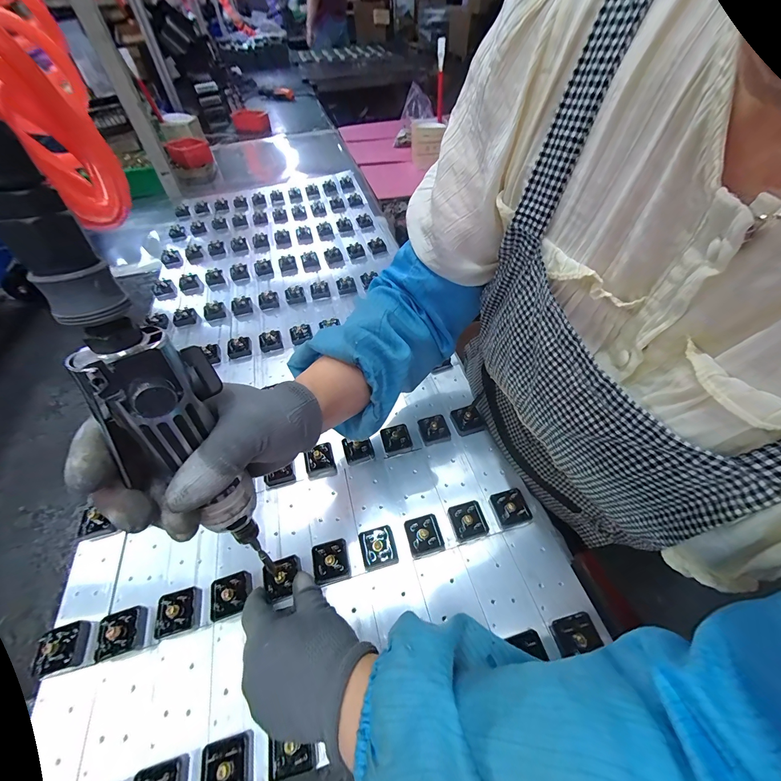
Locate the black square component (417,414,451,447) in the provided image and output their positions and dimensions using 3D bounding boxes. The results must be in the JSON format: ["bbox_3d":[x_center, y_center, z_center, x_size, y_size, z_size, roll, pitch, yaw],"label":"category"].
[{"bbox_3d":[0.056,0.050,0.419,0.035,0.017,0.036,-12,52,-7],"label":"black square component"}]

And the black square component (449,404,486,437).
[{"bbox_3d":[0.099,0.036,0.423,0.033,0.021,0.036,-17,53,-11],"label":"black square component"}]

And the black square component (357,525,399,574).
[{"bbox_3d":[-0.014,0.164,0.344,0.036,0.017,0.038,-15,53,-10],"label":"black square component"}]

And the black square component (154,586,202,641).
[{"bbox_3d":[-0.203,0.210,0.313,0.032,0.021,0.039,-16,53,-11],"label":"black square component"}]

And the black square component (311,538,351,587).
[{"bbox_3d":[-0.061,0.177,0.337,0.036,0.018,0.037,-11,52,-6],"label":"black square component"}]

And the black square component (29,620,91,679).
[{"bbox_3d":[-0.299,0.237,0.302,0.039,0.018,0.036,-19,53,-12],"label":"black square component"}]

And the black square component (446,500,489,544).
[{"bbox_3d":[0.083,0.142,0.355,0.036,0.016,0.036,-11,52,-7],"label":"black square component"}]

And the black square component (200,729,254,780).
[{"bbox_3d":[-0.125,0.289,0.250,0.036,0.015,0.035,-12,52,-7],"label":"black square component"}]

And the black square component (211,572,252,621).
[{"bbox_3d":[-0.155,0.200,0.321,0.035,0.021,0.035,-15,53,-10],"label":"black square component"}]

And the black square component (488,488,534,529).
[{"bbox_3d":[0.129,0.127,0.356,0.033,0.015,0.035,-14,53,-9],"label":"black square component"}]

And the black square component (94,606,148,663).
[{"bbox_3d":[-0.251,0.227,0.307,0.032,0.019,0.035,-16,53,-10],"label":"black square component"}]

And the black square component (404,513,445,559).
[{"bbox_3d":[0.036,0.155,0.349,0.035,0.014,0.037,-14,53,-9],"label":"black square component"}]

